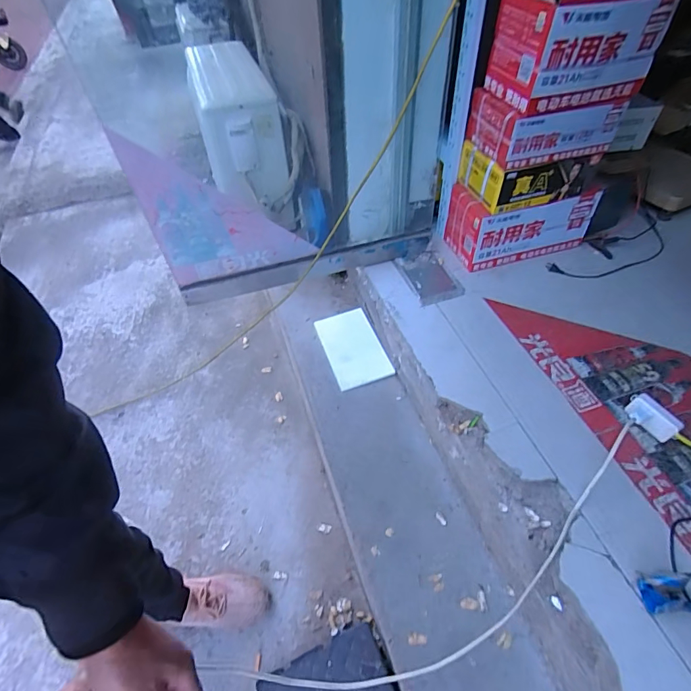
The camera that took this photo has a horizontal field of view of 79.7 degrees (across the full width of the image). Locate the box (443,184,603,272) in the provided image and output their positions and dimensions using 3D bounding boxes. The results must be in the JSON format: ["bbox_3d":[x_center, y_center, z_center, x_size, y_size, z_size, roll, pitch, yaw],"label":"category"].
[{"bbox_3d":[0.545,-0.402,1.309,0.403,0.201,0.196,-11,50,-6],"label":"box"}]

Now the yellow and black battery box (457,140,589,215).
[{"bbox_3d":[0.502,-0.503,1.186,0.277,0.123,0.207,-15,50,-9],"label":"yellow and black battery box"}]

